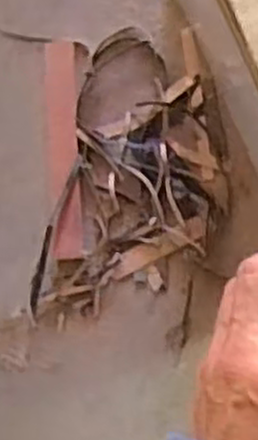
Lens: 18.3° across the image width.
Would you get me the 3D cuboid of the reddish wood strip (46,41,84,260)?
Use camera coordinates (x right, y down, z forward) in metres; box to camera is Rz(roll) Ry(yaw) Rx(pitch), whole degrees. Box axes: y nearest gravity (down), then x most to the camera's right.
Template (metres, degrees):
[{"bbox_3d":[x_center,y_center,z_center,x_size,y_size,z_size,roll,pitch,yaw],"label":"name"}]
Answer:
[{"bbox_3d":[-0.100,-0.108,1.240,0.048,0.015,0.332,-2,89,8],"label":"reddish wood strip"}]

